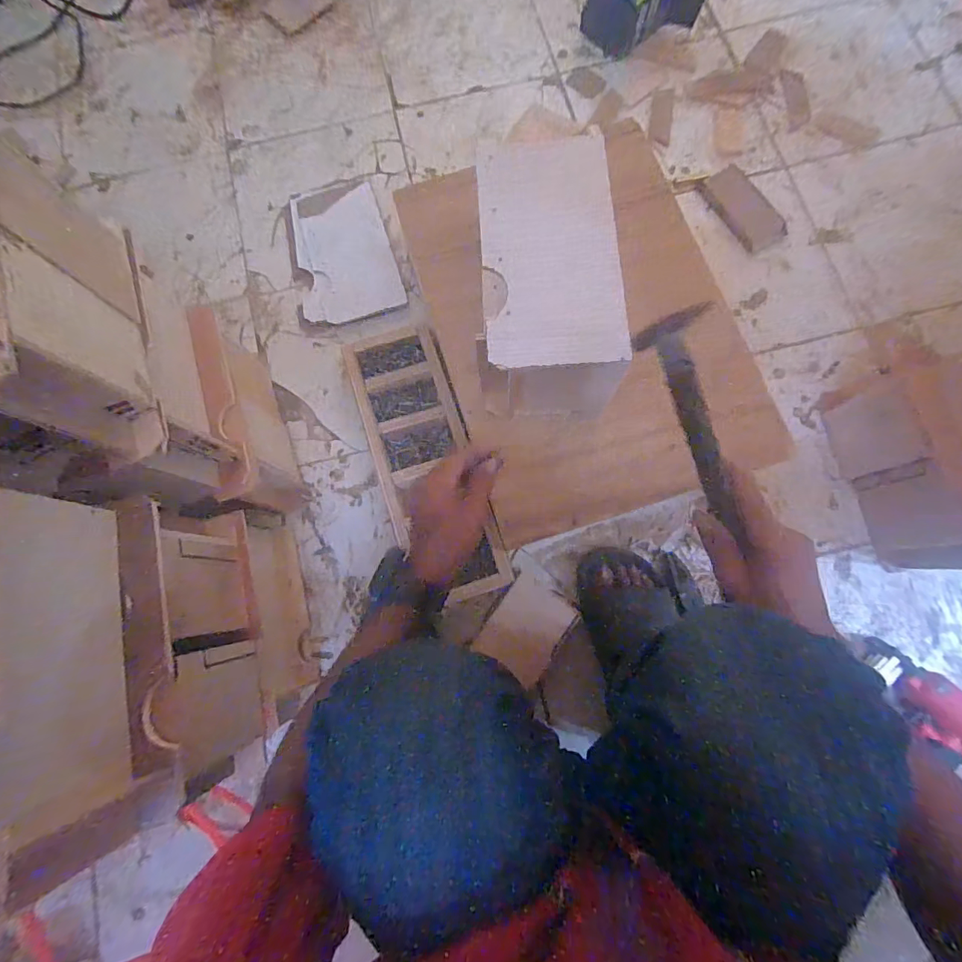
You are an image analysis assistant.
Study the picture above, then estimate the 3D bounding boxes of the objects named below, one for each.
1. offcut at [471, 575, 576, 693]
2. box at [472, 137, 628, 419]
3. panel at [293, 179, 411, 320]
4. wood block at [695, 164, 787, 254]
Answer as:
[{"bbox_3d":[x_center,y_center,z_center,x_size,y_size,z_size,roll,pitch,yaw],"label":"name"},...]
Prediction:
[{"bbox_3d":[0.060,0.191,0.582,0.089,0.005,0.119,33,65,10],"label":"offcut"},{"bbox_3d":[0.071,-0.209,0.485,0.139,0.122,0.262,0,78,3],"label":"box"},{"bbox_3d":[-0.226,-0.376,0.729,0.153,0.014,0.240,-16,80,0],"label":"panel"},{"bbox_3d":[0.423,-0.441,0.724,0.069,0.027,0.146,-36,81,-3],"label":"wood block"}]

